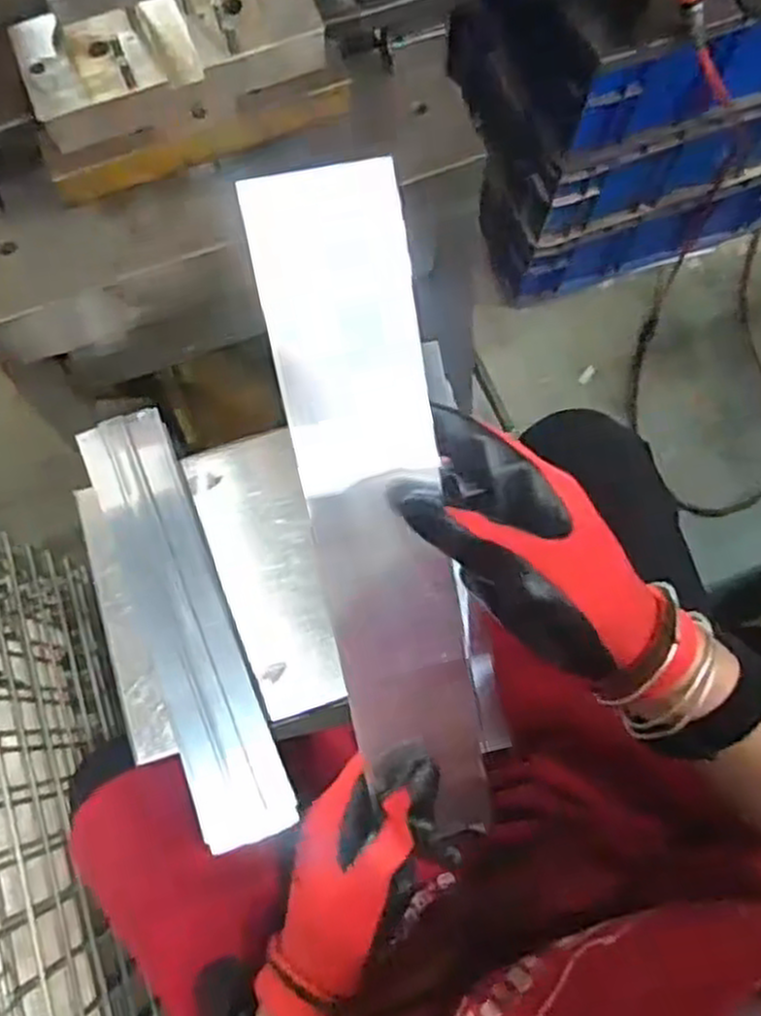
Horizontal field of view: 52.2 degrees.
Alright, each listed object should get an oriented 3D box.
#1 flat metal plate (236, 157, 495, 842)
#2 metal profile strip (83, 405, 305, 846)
[{"bbox_3d":[0.003,0.017,0.353,0.062,0.011,0.316,-15,110,-10],"label":"flat metal plate"},{"bbox_3d":[-0.151,0.083,0.596,0.067,0.018,0.340,-21,75,-5],"label":"metal profile strip"}]

